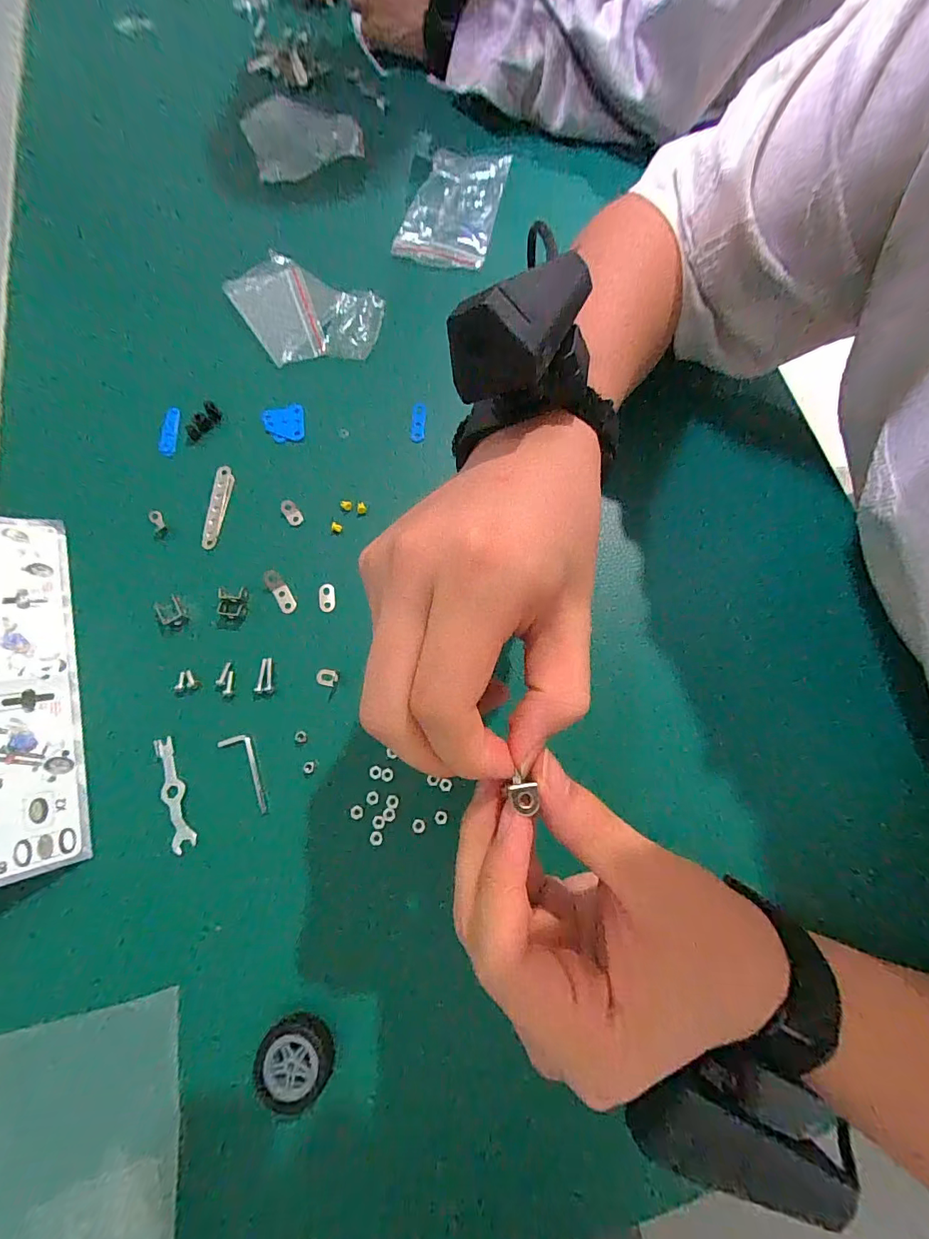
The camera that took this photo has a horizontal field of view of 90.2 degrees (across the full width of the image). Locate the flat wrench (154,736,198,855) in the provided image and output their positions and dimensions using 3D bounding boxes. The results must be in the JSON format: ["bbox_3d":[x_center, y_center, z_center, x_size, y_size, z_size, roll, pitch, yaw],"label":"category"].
[{"bbox_3d":[-0.176,0.104,0.279,0.013,0.004,0.067,-22,74,-5],"label":"flat wrench"}]

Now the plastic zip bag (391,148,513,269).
[{"bbox_3d":[-0.011,-0.354,0.402,0.076,0.011,0.113,14,86,4],"label":"plastic zip bag"}]

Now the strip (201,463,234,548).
[{"bbox_3d":[-0.178,-0.082,0.334,0.013,0.005,0.064,2,73,2],"label":"strip"}]

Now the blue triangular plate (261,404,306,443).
[{"bbox_3d":[-0.137,-0.148,0.352,0.031,0.008,0.028,-10,73,-2],"label":"blue triangular plate"}]

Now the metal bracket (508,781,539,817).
[{"bbox_3d":[0.020,0.060,0.156,0.009,0.004,0.009,-7,74,-1],"label":"metal bracket"}]

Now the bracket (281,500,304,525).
[{"bbox_3d":[-0.123,-0.076,0.330,0.011,0.009,0.017,-37,76,-9],"label":"bracket"}]

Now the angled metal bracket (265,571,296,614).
[{"bbox_3d":[-0.125,-0.019,0.315,0.011,0.004,0.031,-32,90,-8],"label":"angled metal bracket"}]

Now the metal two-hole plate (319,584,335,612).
[{"bbox_3d":[-0.094,-0.015,0.315,0.011,0.004,0.020,-4,73,0],"label":"metal two-hole plate"}]

